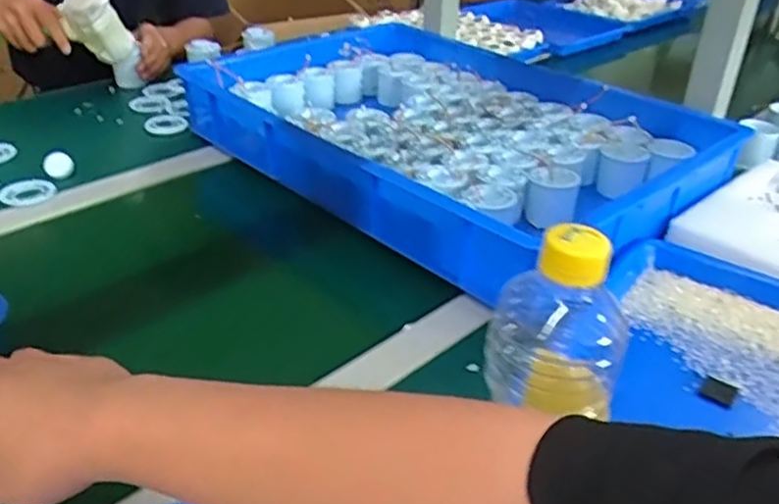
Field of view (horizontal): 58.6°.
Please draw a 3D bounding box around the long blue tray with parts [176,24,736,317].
[{"bbox_3d":[0.060,-0.155,0.872,0.400,0.089,0.588,-25,41,-36],"label":"long blue tray with parts"}]

